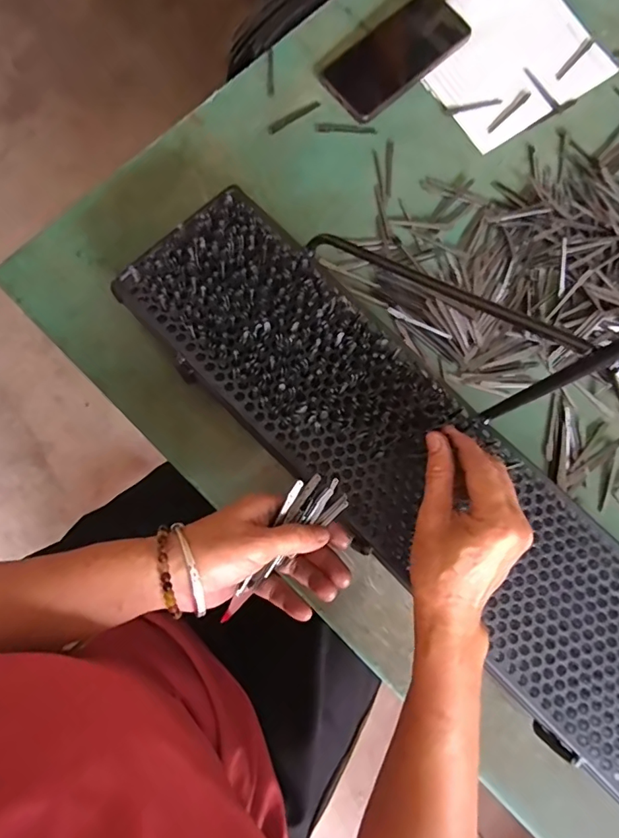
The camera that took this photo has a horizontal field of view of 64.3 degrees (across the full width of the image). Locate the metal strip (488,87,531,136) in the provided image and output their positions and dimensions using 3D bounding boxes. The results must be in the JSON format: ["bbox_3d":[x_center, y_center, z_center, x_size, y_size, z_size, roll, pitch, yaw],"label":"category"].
[{"bbox_3d":[0.219,-0.337,0.540,0.011,0.004,0.071,41,80,6],"label":"metal strip"}]

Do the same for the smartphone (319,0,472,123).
[{"bbox_3d":[0.091,-0.395,0.533,0.152,0.014,0.080,-42,86,-1],"label":"smartphone"}]

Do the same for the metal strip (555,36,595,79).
[{"bbox_3d":[0.300,-0.408,0.558,0.010,0.004,0.071,40,80,6],"label":"metal strip"}]

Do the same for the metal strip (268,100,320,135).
[{"bbox_3d":[-0.017,-0.325,0.531,0.064,0.005,0.009,-35,81,-8],"label":"metal strip"}]

